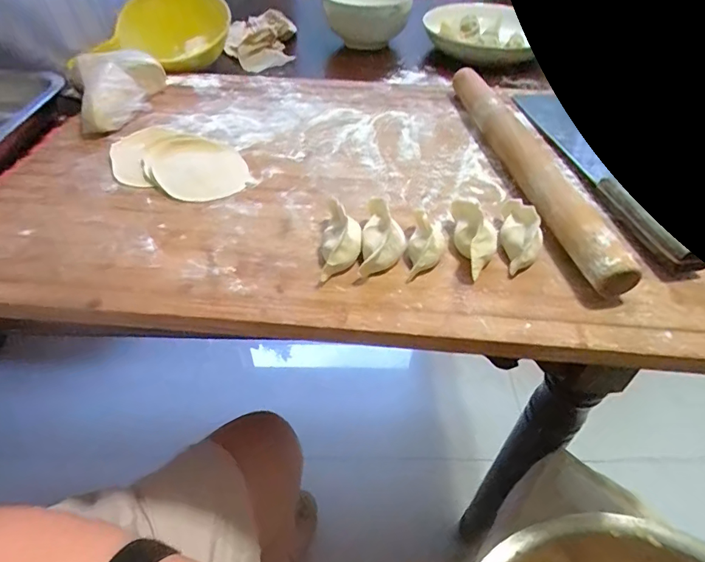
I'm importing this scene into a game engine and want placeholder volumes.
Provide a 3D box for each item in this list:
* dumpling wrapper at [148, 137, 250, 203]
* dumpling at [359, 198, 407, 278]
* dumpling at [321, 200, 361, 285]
[{"bbox_3d":[-0.141,-0.105,0.417,0.078,0.005,0.102,-21,54,-24],"label":"dumpling wrapper"},{"bbox_3d":[0.022,-0.033,0.325,0.030,0.031,0.052,3,46,1],"label":"dumpling"},{"bbox_3d":[-0.008,-0.030,0.320,0.028,0.030,0.052,-1,46,-2],"label":"dumpling"}]

